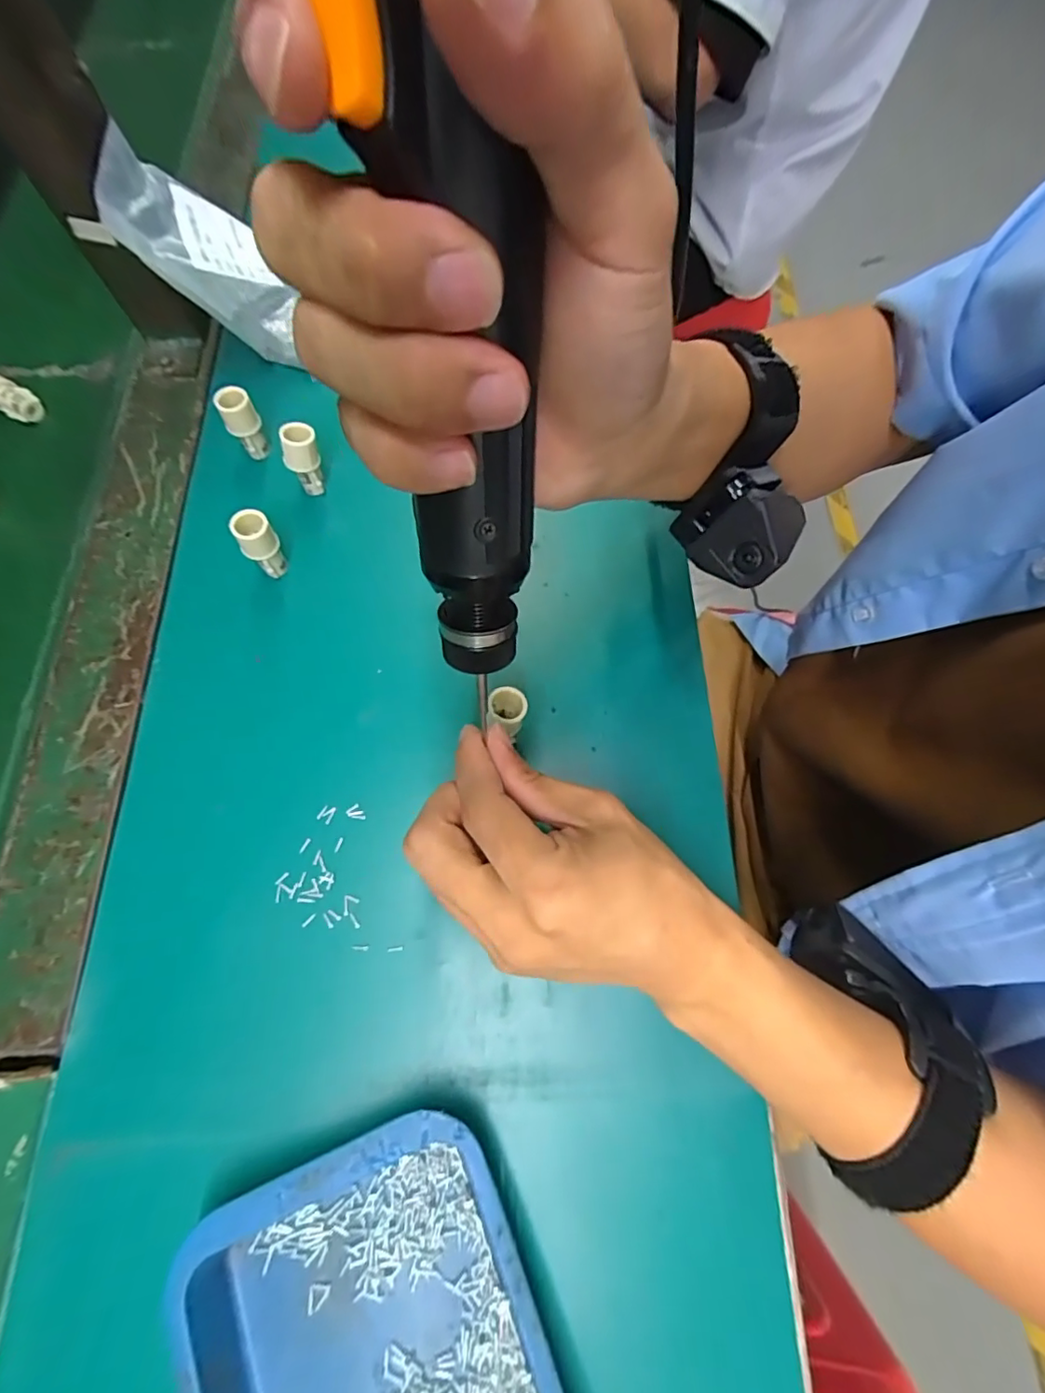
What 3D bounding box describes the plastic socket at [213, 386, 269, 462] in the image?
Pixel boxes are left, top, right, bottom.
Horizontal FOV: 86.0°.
[{"bbox_3d":[-0.168,-0.165,0.341,0.020,0.041,0.015,-30,74,-9],"label":"plastic socket"}]

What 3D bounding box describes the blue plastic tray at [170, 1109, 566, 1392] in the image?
[{"bbox_3d":[-0.051,0.248,0.202,0.118,0.032,0.152,-22,73,-7],"label":"blue plastic tray"}]

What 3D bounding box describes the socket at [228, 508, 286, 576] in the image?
[{"bbox_3d":[-0.144,-0.083,0.312,0.020,0.044,0.016,-35,75,-10],"label":"socket"}]

